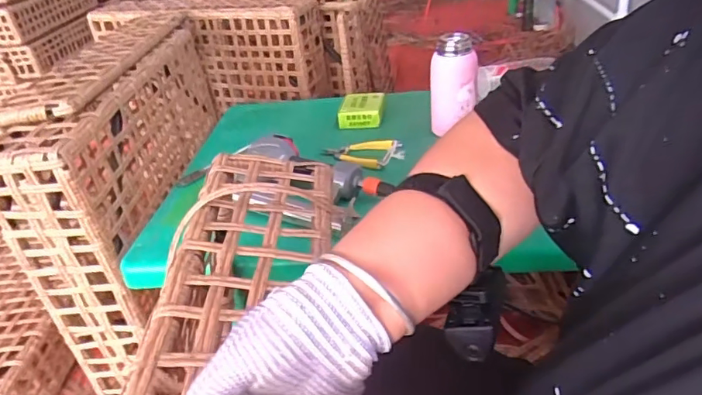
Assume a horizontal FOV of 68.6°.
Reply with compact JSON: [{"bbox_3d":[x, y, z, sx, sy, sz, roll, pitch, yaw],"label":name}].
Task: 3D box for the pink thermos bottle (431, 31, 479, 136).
[{"bbox_3d":[0.181,-0.193,0.912,0.060,0.170,0.066,23,43,38],"label":"pink thermos bottle"}]

